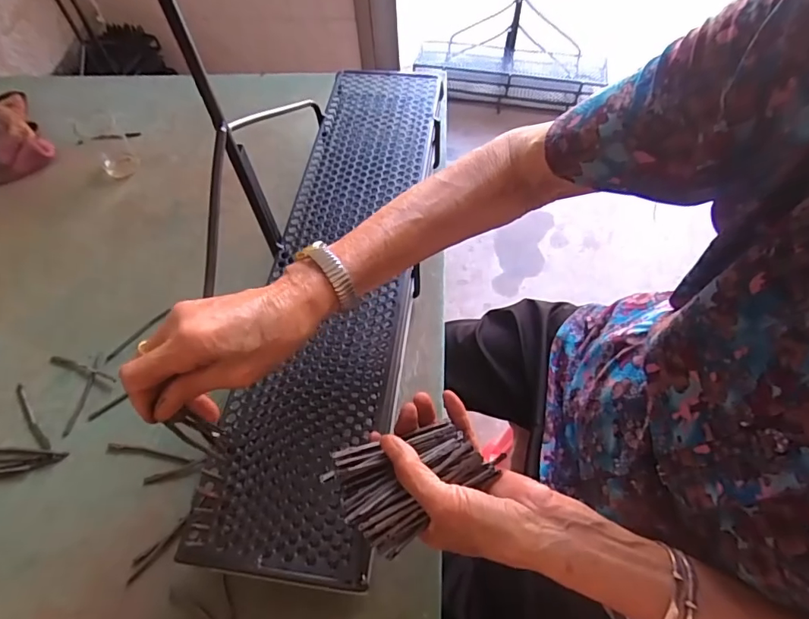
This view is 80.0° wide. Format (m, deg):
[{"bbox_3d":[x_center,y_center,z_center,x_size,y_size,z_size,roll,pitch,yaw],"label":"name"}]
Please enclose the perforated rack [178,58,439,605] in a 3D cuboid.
[{"bbox_3d":[-0.062,-0.056,0.513,0.147,0.027,0.612,8,61,1],"label":"perforated rack"}]

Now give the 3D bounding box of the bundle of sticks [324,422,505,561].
[{"bbox_3d":[0.004,0.116,0.348,0.106,0.022,0.073,-31,61,-17],"label":"bundle of sticks"}]

